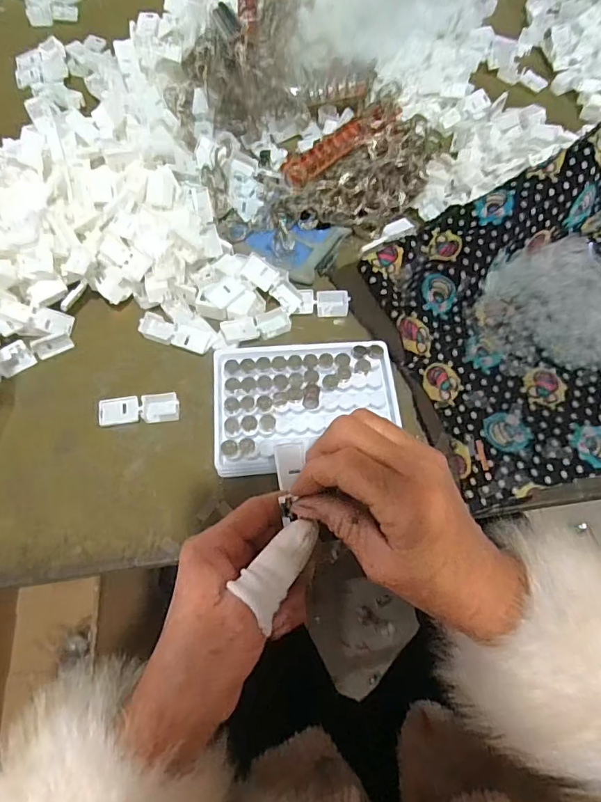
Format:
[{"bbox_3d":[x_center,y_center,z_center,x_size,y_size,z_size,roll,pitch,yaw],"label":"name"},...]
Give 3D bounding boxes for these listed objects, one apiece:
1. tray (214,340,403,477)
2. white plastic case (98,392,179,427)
[{"bbox_3d":[0.004,0.001,0.357,0.129,0.012,0.091,-6,64,-4],"label":"tray"},{"bbox_3d":[-0.116,0.006,0.359,0.055,0.006,0.020,-6,64,-4],"label":"white plastic case"}]

